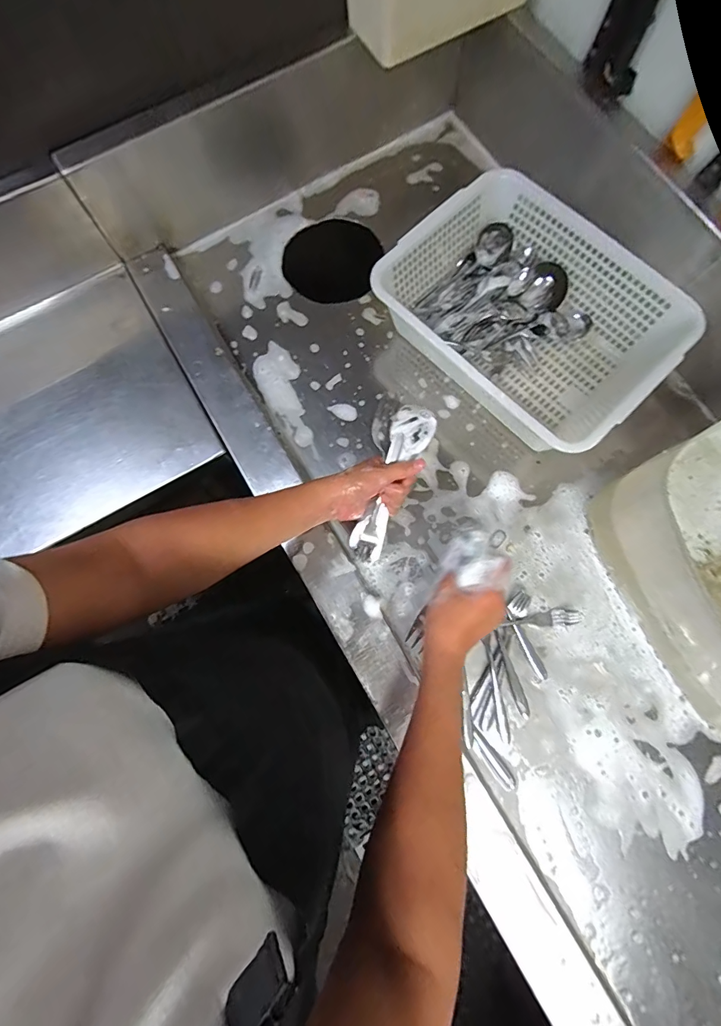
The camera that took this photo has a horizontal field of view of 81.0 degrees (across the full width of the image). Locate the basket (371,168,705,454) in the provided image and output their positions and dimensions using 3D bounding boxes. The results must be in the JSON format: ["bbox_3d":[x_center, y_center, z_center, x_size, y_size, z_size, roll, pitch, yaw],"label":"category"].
[{"bbox_3d":[0.246,-0.289,0.638,0.305,0.116,0.385,-43,81,-10],"label":"basket"}]

